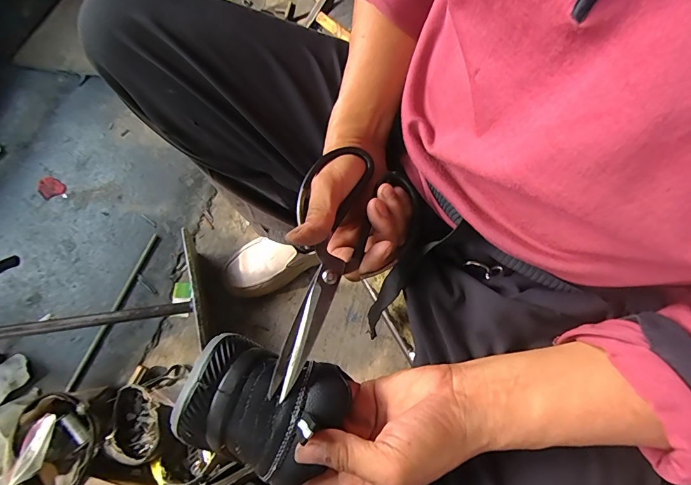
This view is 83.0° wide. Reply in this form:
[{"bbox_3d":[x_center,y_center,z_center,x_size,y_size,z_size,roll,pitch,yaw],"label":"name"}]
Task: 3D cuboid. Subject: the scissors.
[{"bbox_3d":[-0.009,0.020,0.304,0.100,0.026,0.196,23,68,-2],"label":"scissors"}]

